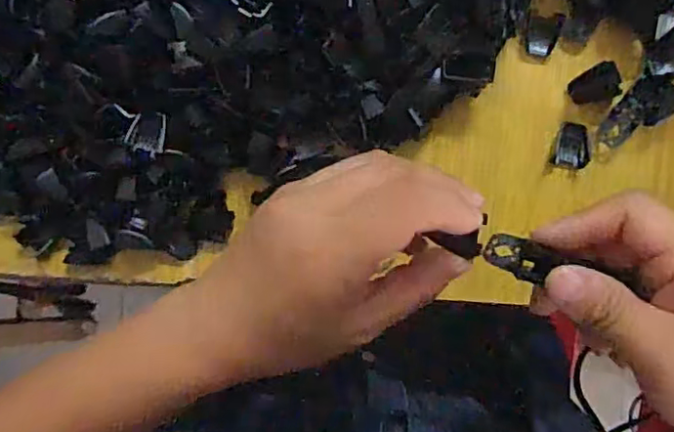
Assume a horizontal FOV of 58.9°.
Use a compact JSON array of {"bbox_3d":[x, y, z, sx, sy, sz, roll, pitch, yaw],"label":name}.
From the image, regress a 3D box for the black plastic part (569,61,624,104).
[{"bbox_3d":[0.134,-0.068,0.311,0.024,0.007,0.019,-19,89,4],"label":"black plastic part"}]

